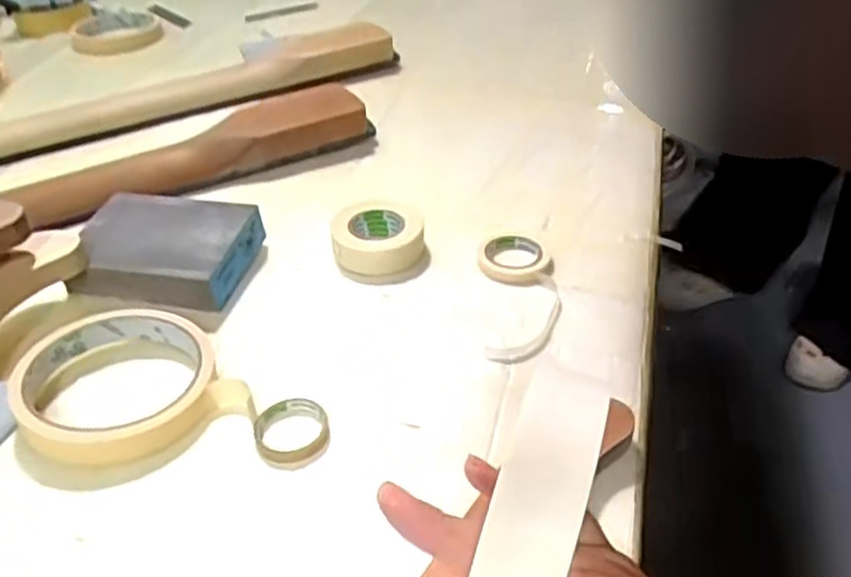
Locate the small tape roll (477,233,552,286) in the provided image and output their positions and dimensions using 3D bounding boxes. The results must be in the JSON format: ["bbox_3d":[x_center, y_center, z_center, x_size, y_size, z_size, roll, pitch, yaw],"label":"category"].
[{"bbox_3d":[0.054,-0.018,0.451,0.041,0.010,0.043,0,38,0],"label":"small tape roll"}]

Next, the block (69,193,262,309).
[{"bbox_3d":[-0.155,-0.027,0.445,0.097,0.028,0.065,7,38,9],"label":"block"}]

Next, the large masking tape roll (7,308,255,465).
[{"bbox_3d":[-0.148,0.045,0.363,0.090,0.021,0.092,0,38,0],"label":"large masking tape roll"}]

